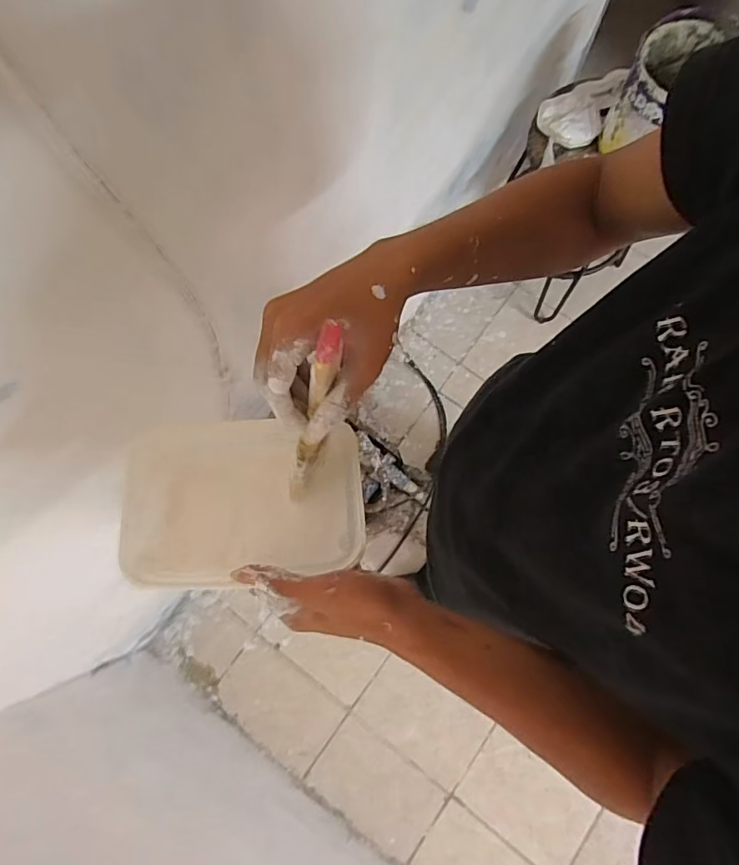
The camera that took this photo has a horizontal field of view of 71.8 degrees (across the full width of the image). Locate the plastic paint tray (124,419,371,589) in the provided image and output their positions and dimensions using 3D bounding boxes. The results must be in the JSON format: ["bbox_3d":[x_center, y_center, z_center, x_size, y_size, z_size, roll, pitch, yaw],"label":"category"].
[{"bbox_3d":[-0.095,0.049,0.397,0.176,0.062,0.119,-5,78,0],"label":"plastic paint tray"}]

